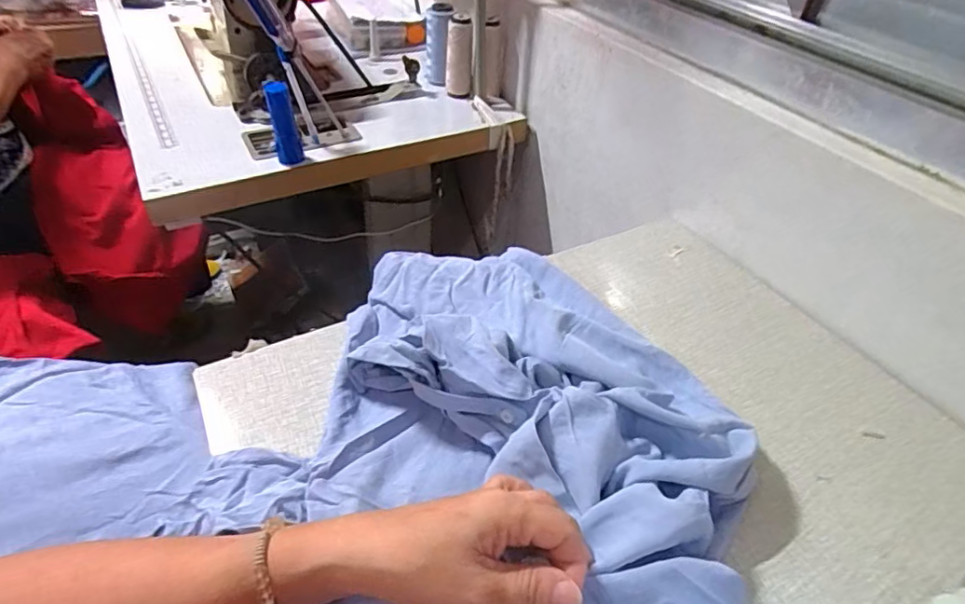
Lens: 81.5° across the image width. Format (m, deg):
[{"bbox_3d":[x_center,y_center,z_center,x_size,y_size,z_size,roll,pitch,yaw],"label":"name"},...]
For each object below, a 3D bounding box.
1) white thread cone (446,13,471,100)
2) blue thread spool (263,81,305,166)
[{"bbox_3d":[-0.037,-0.376,0.870,0.037,0.124,0.034,2,43,-3],"label":"white thread cone"},{"bbox_3d":[-0.242,-0.219,0.685,0.031,0.088,0.034,-12,45,-17],"label":"blue thread spool"}]

